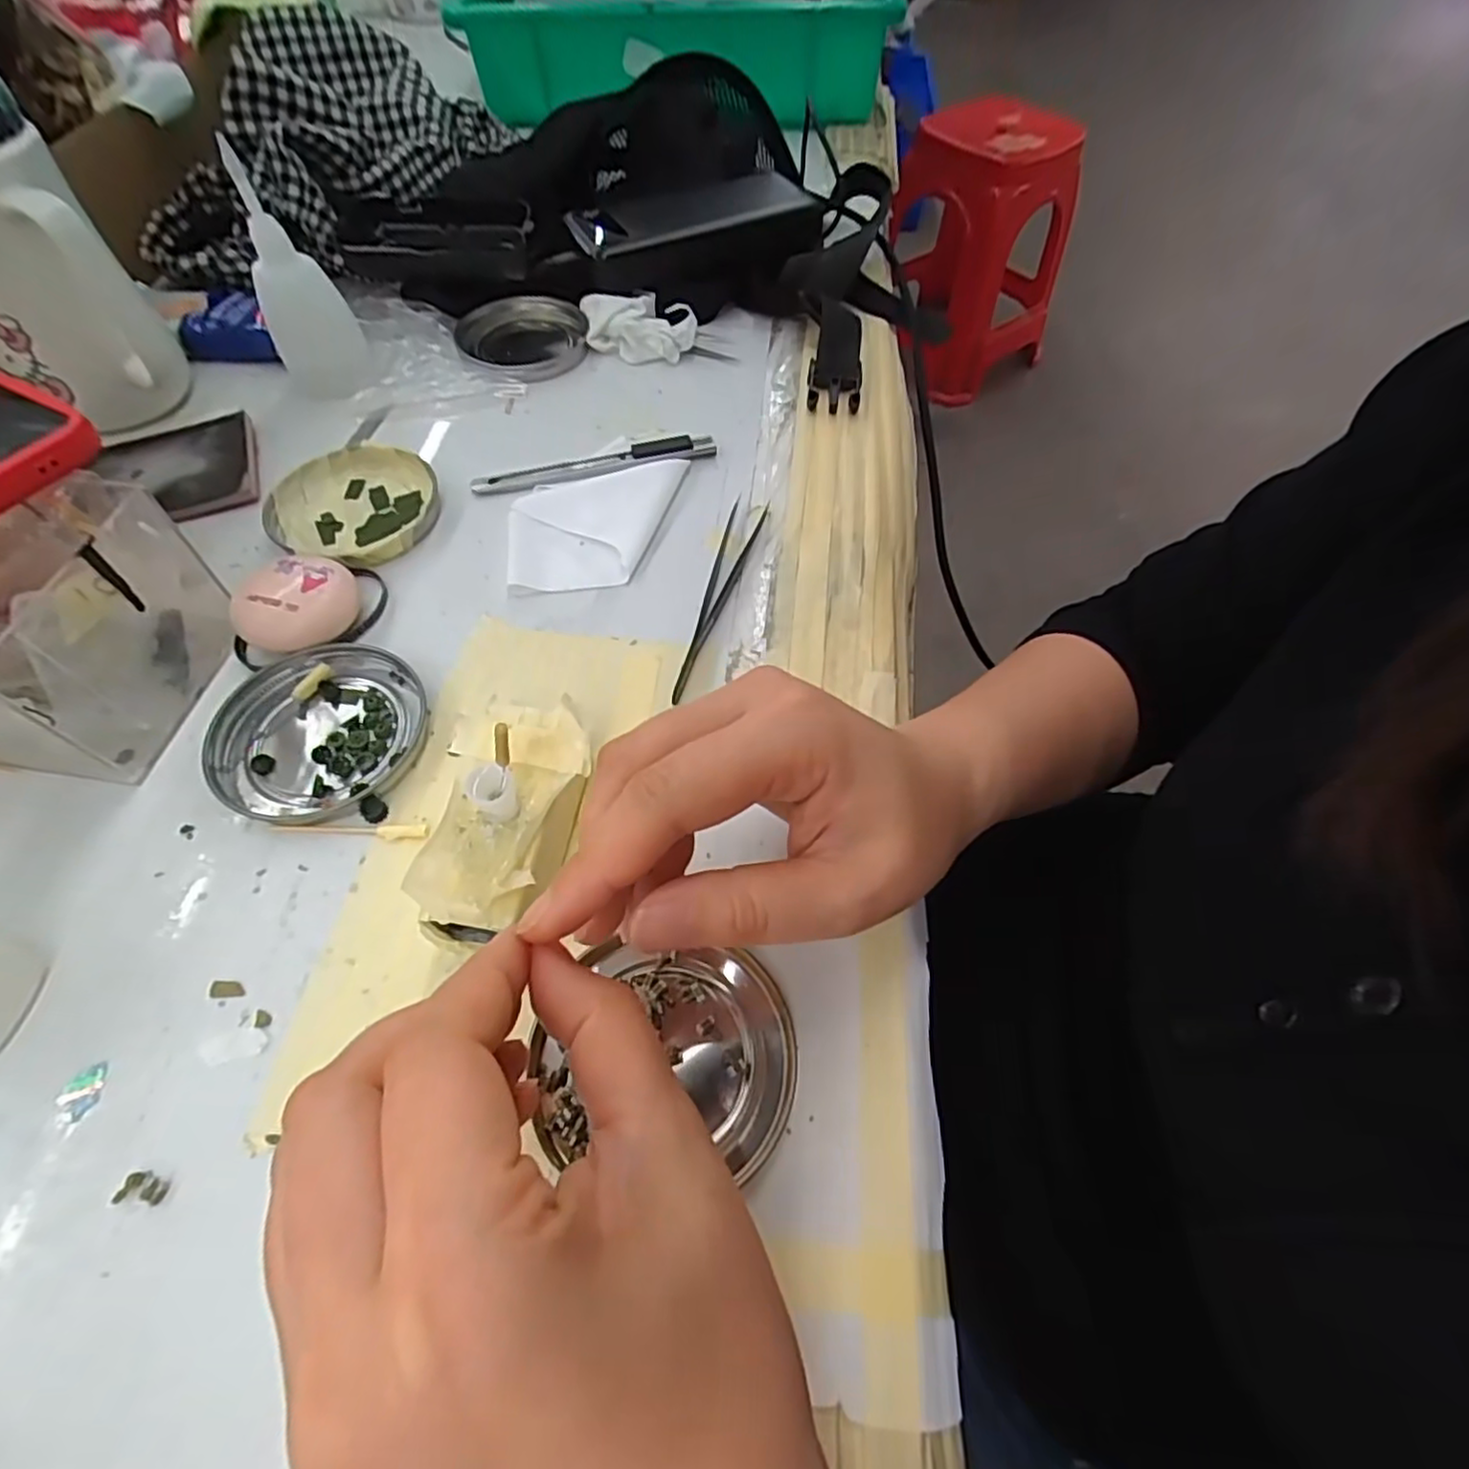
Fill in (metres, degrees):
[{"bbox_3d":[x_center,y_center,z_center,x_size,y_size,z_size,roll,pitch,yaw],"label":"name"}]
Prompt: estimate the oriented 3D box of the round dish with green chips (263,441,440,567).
[{"bbox_3d":[-0.184,-0.114,0.336,0.079,0.010,0.071,24,61,12],"label":"round dish with green chips"}]

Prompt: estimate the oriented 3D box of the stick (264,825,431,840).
[{"bbox_3d":[-0.141,0.035,0.250,0.056,0.004,0.006,0,59,-2],"label":"stick"}]

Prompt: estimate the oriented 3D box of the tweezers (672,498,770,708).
[{"bbox_3d":[-0.010,-0.066,0.314,0.016,0.006,0.125,17,60,8],"label":"tweezers"}]

